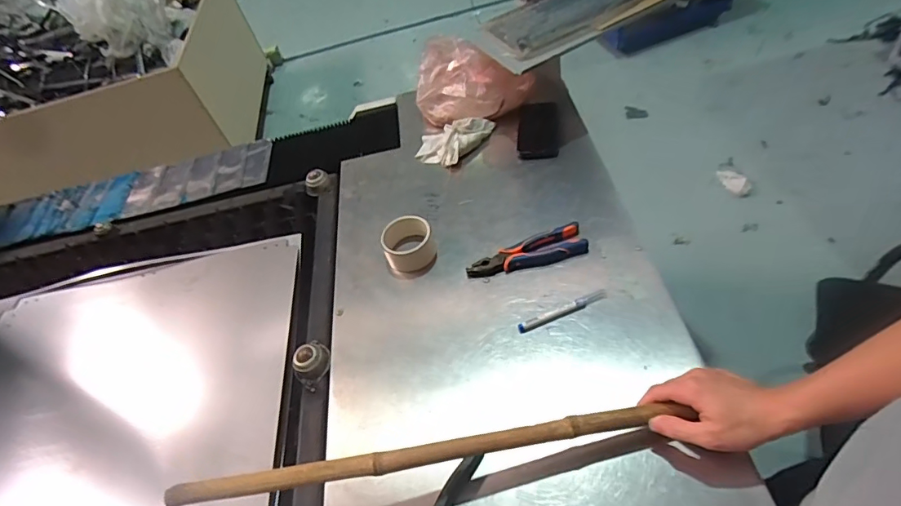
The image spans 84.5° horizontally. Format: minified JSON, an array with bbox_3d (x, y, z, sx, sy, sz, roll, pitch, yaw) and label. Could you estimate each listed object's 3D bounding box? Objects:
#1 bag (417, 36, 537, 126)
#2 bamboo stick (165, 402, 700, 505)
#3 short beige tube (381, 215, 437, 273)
[{"bbox_3d":[0.033,-0.338,1.048,0.254,0.166,0.126,22,60,29],"label":"bag"},{"bbox_3d":[-0.019,0.222,0.552,0.559,0.023,0.024,-8,47,-5],"label":"bamboo stick"},{"bbox_3d":[-0.072,-0.012,0.860,0.090,0.066,0.088,-14,50,0],"label":"short beige tube"}]

